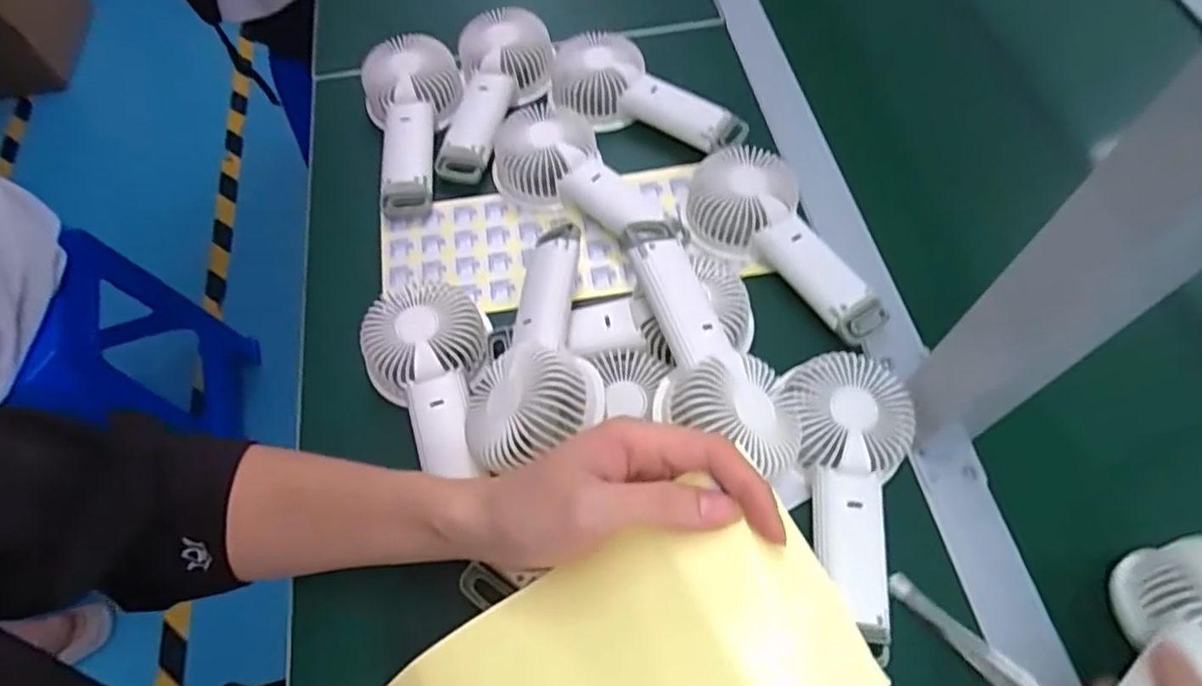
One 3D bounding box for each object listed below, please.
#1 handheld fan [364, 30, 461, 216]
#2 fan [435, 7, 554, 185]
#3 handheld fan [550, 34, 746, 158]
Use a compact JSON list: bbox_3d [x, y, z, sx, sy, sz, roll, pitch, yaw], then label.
[{"bbox_3d":[-0.160,-0.188,0.562,0.083,0.044,0.172,-9,62,-3],"label":"handheld fan"},{"bbox_3d":[-0.093,-0.219,0.573,0.084,0.039,0.175,5,62,4],"label":"fan"},{"bbox_3d":[0.040,-0.215,0.573,0.182,0.041,0.085,18,64,11],"label":"handheld fan"}]

